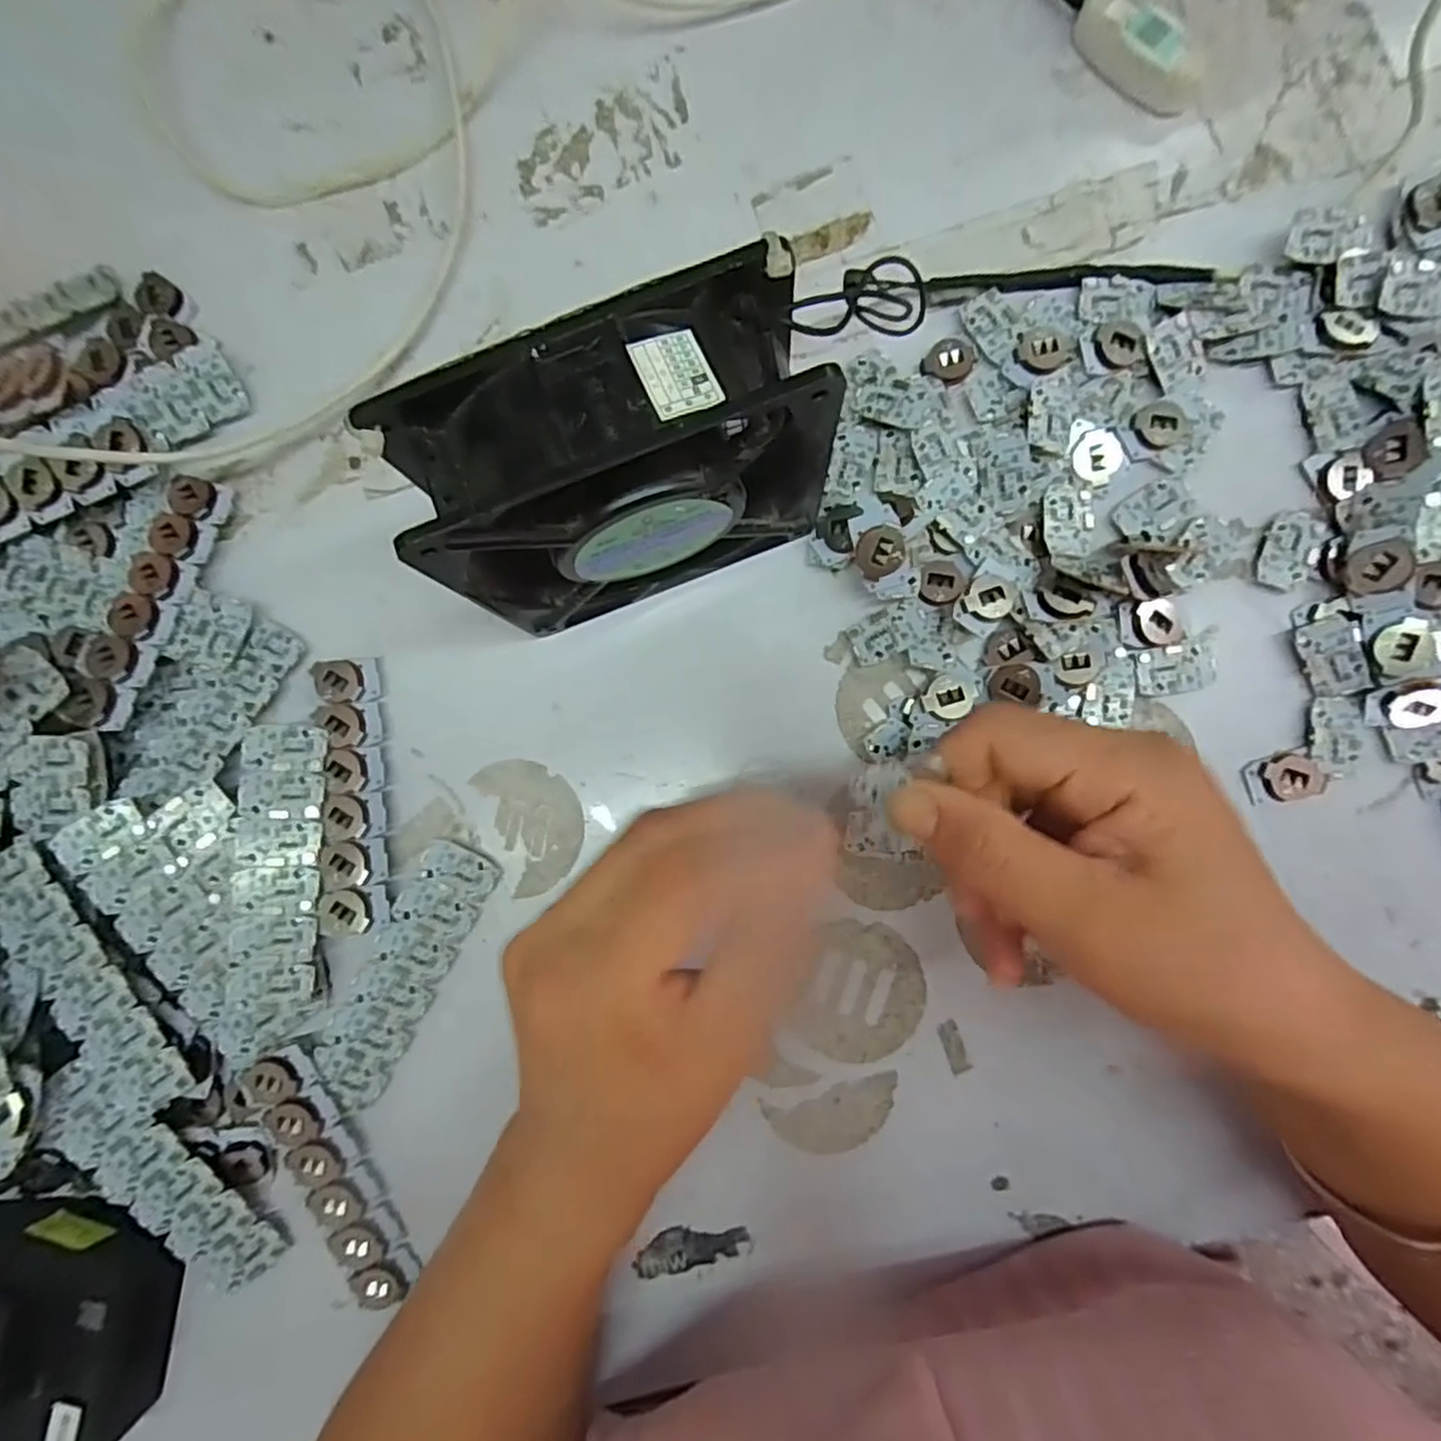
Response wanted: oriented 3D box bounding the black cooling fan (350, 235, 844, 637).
[{"bbox_3d":[-0.026,-0.076,0.228,0.127,0.115,0.045,-18,86,2],"label":"black cooling fan"}]

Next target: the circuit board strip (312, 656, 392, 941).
[{"bbox_3d":[-0.147,0.029,0.281,0.024,0.005,0.106,-4,83,-16],"label":"circuit board strip"}]

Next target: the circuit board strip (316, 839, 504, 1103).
[{"bbox_3d":[-0.125,0.099,0.279,0.029,0.004,0.106,28,88,-8],"label":"circuit board strip"}]

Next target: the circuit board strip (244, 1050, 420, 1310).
[{"bbox_3d":[-0.151,0.178,0.272,0.026,0.009,0.105,-26,86,2],"label":"circuit board strip"}]

